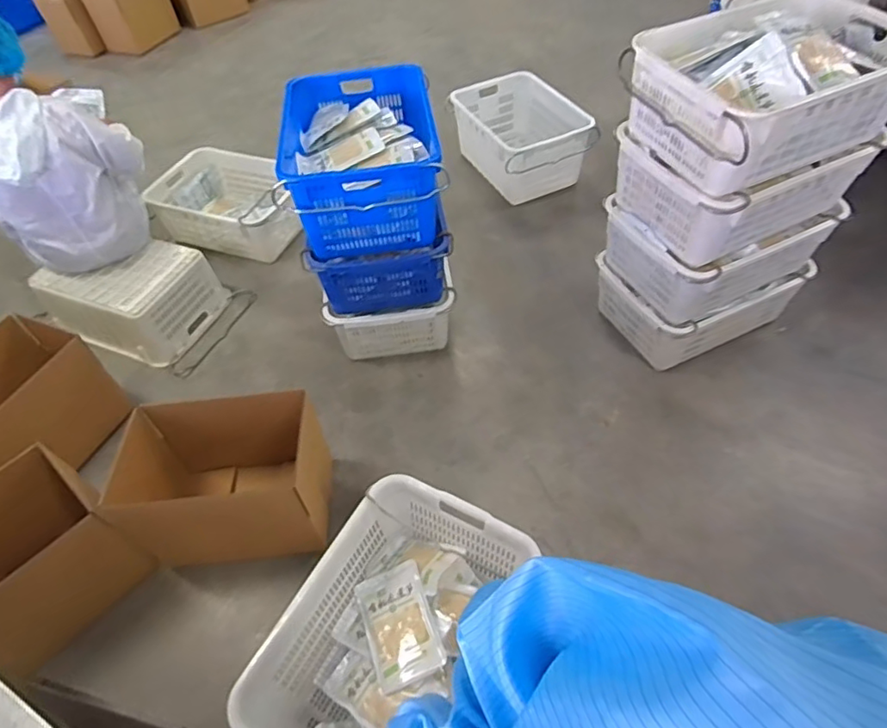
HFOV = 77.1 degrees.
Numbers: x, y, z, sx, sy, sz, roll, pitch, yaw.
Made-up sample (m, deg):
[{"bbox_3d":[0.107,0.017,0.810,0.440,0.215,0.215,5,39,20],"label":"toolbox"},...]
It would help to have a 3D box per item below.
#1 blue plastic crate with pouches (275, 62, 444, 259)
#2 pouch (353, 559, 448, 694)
[{"bbox_3d":[-0.249,-0.633,1.706,0.435,0.274,0.617,-8,51,-3],"label":"blue plastic crate with pouches"},{"bbox_3d":[-0.106,0.606,1.311,0.171,0.028,0.269,-32,45,2],"label":"pouch"}]

